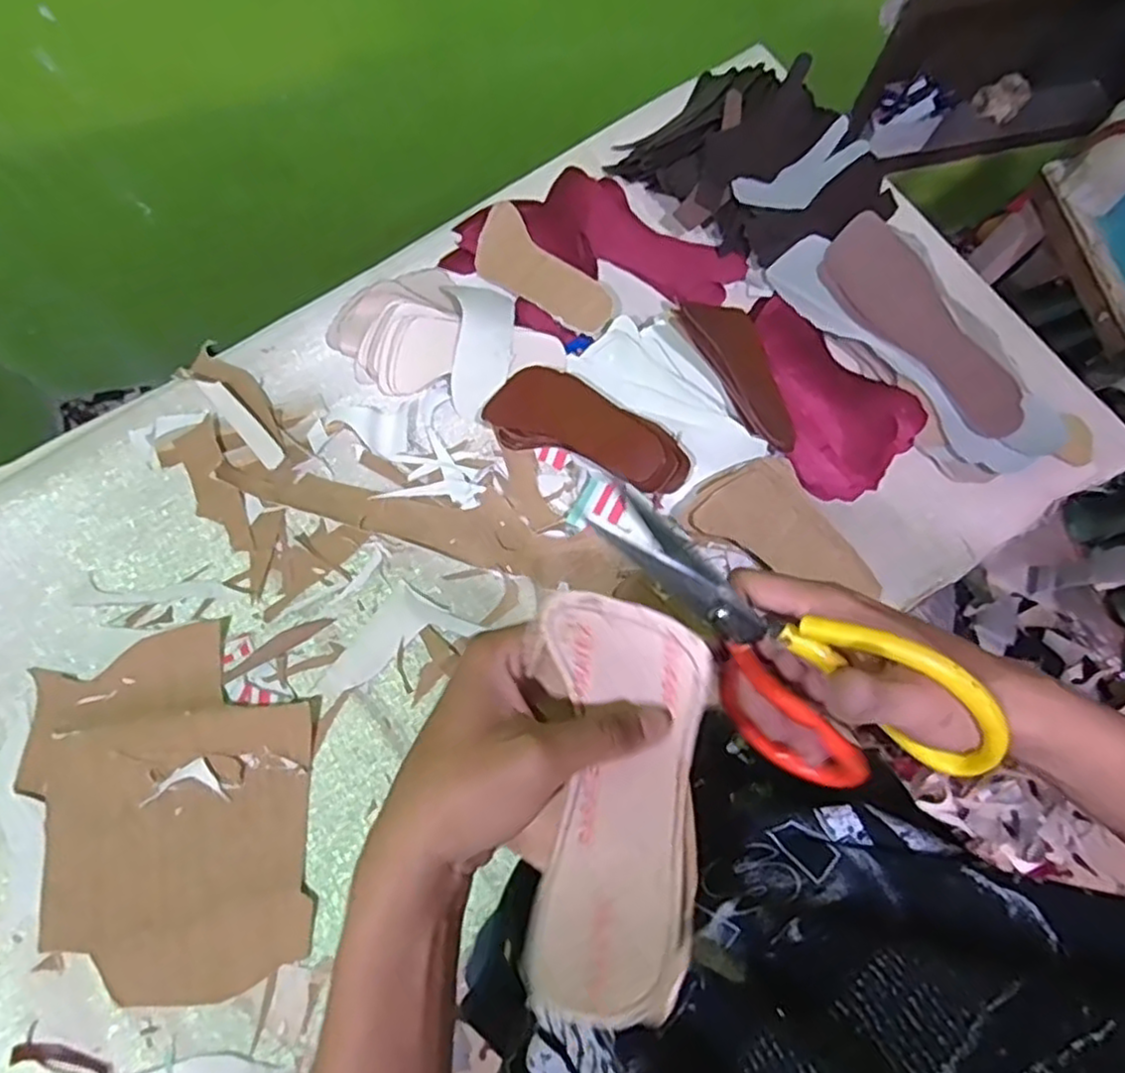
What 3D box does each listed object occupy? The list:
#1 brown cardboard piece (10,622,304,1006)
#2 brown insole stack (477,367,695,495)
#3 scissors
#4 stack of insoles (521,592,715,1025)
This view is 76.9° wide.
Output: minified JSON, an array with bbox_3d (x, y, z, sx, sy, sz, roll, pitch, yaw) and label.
[{"bbox_3d":[-0.336,0.234,0.612,0.228,0.006,0.298,-12,76,-4],"label":"brown cardboard piece"},{"bbox_3d":[0.026,-0.104,0.689,0.197,0.040,0.078,23,76,5],"label":"brown insole stack"},{"bbox_3d":[0.099,0.047,0.326,0.188,0.122,0.015,46,49,-9],"label":"scissors"},{"bbox_3d":[0.022,0.099,0.277,0.072,0.030,0.147,5,59,0],"label":"stack of insoles"}]

